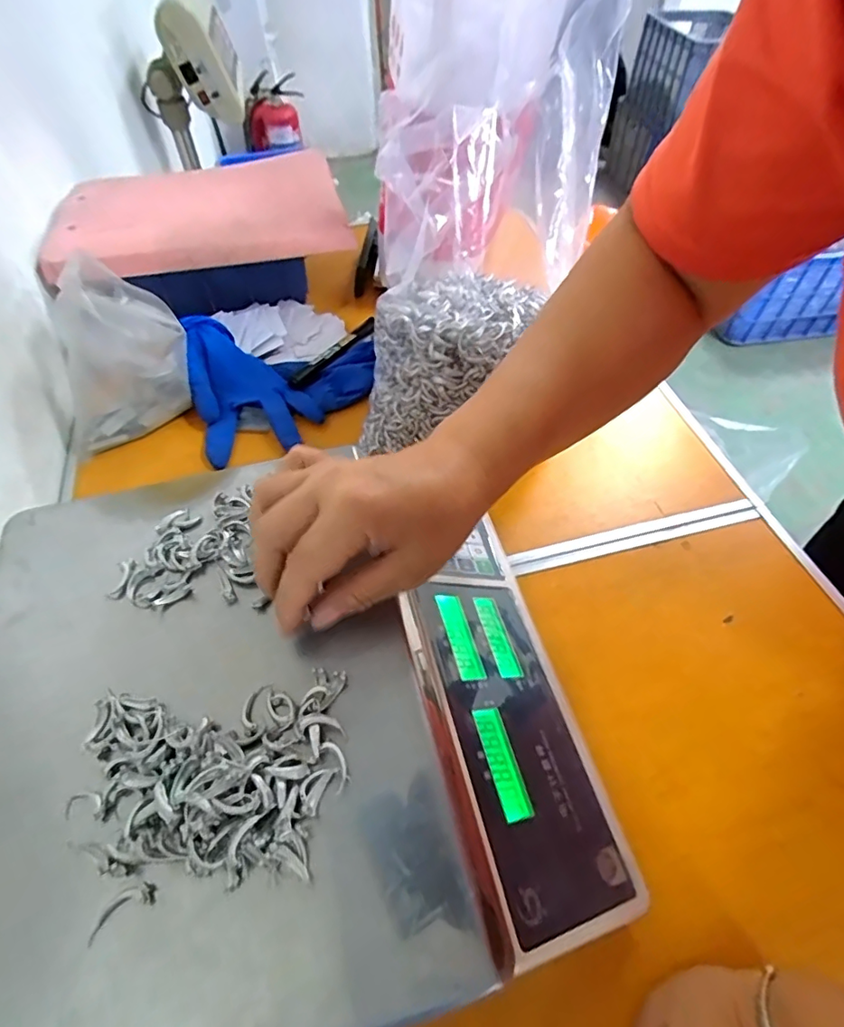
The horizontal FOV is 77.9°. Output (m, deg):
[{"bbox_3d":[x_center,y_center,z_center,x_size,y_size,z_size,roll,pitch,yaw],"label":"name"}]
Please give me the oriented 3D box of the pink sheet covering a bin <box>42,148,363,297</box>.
[{"bbox_3d":[-0.254,-0.350,0.604,0.306,0.033,0.227,-14,54,-8],"label":"pink sheet covering a bin"}]

